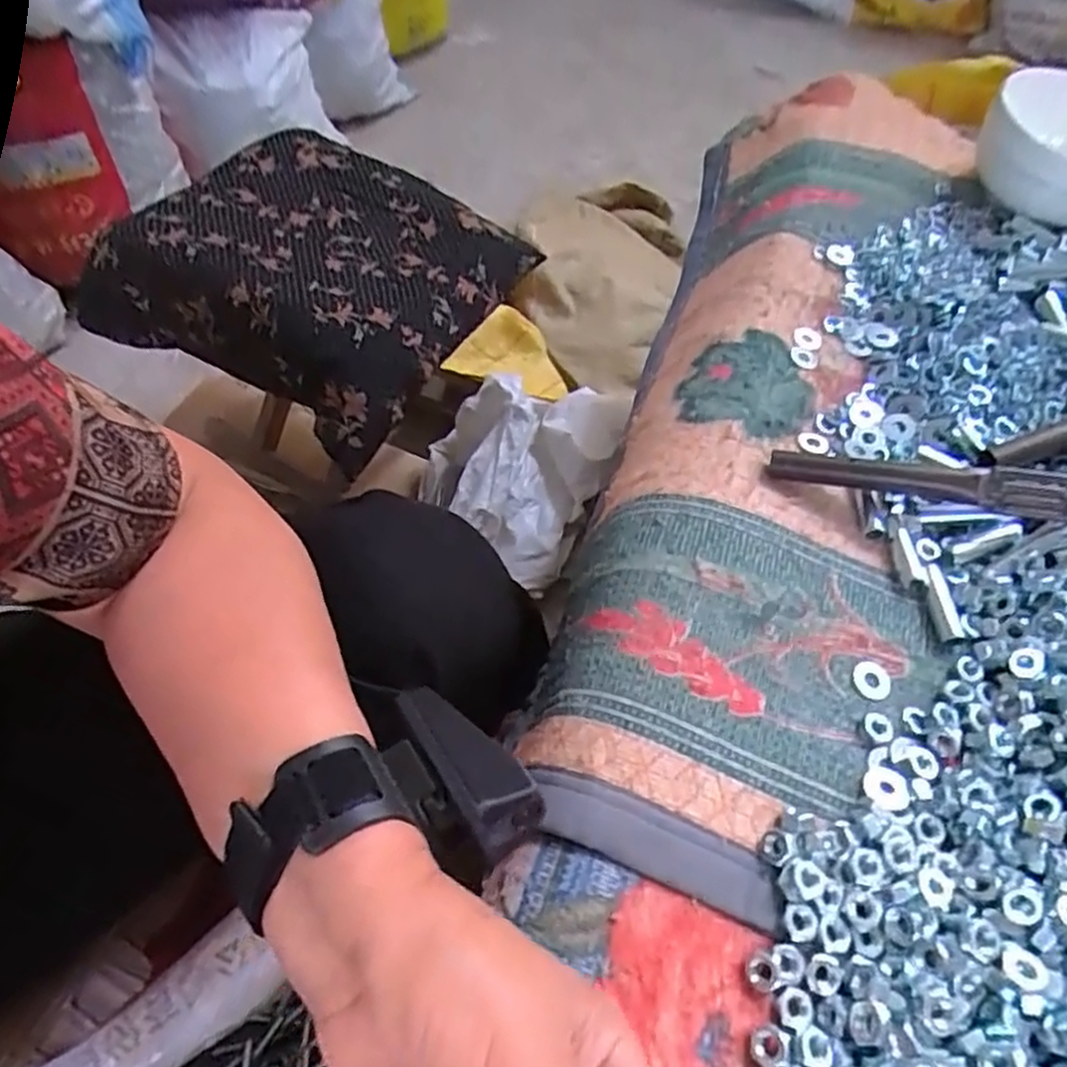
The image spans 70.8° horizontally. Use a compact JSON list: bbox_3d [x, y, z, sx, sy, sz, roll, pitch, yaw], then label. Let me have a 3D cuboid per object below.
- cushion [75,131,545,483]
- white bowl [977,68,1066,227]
[{"bbox_3d":[-0.228,-0.269,0.770,0.357,0.091,0.329,25,57,11],"label":"cushion"},{"bbox_3d":[0.408,-0.297,0.565,0.127,0.067,0.124,3,56,-4],"label":"white bowl"}]

